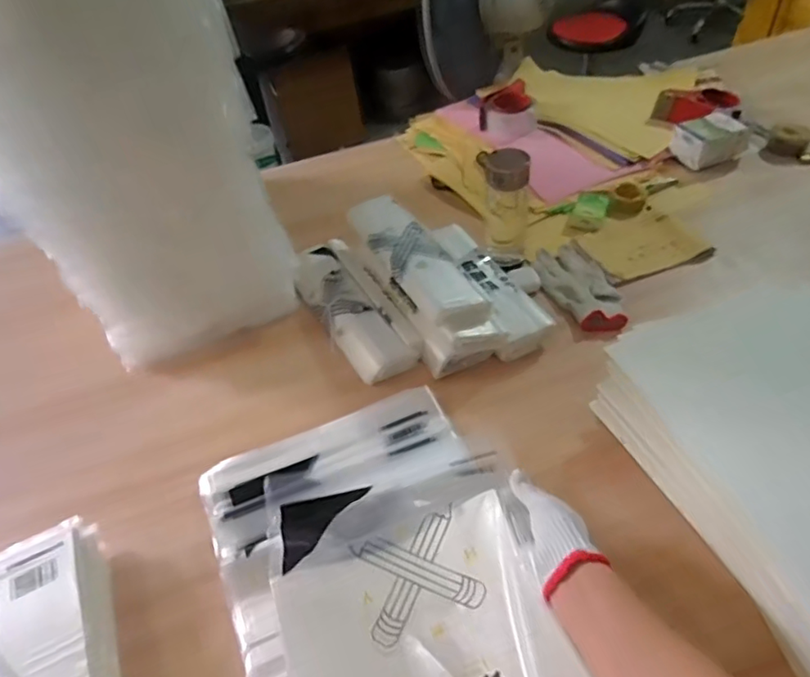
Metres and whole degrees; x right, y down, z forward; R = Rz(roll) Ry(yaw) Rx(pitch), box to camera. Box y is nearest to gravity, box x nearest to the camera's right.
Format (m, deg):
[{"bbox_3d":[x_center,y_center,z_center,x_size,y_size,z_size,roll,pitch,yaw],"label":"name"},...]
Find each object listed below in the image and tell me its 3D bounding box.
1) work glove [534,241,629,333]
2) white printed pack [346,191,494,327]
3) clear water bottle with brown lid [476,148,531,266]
[{"bbox_3d":[0.266,-0.083,0.893,0.094,0.025,0.203,-10,45,-3],"label":"work glove"},{"bbox_3d":[0.010,-0.120,0.839,0.087,0.037,0.310,-23,47,-15],"label":"white printed pack"},{"bbox_3d":[0.150,-0.197,0.896,0.081,0.172,0.081,3,46,10],"label":"clear water bottle with brown lid"}]

